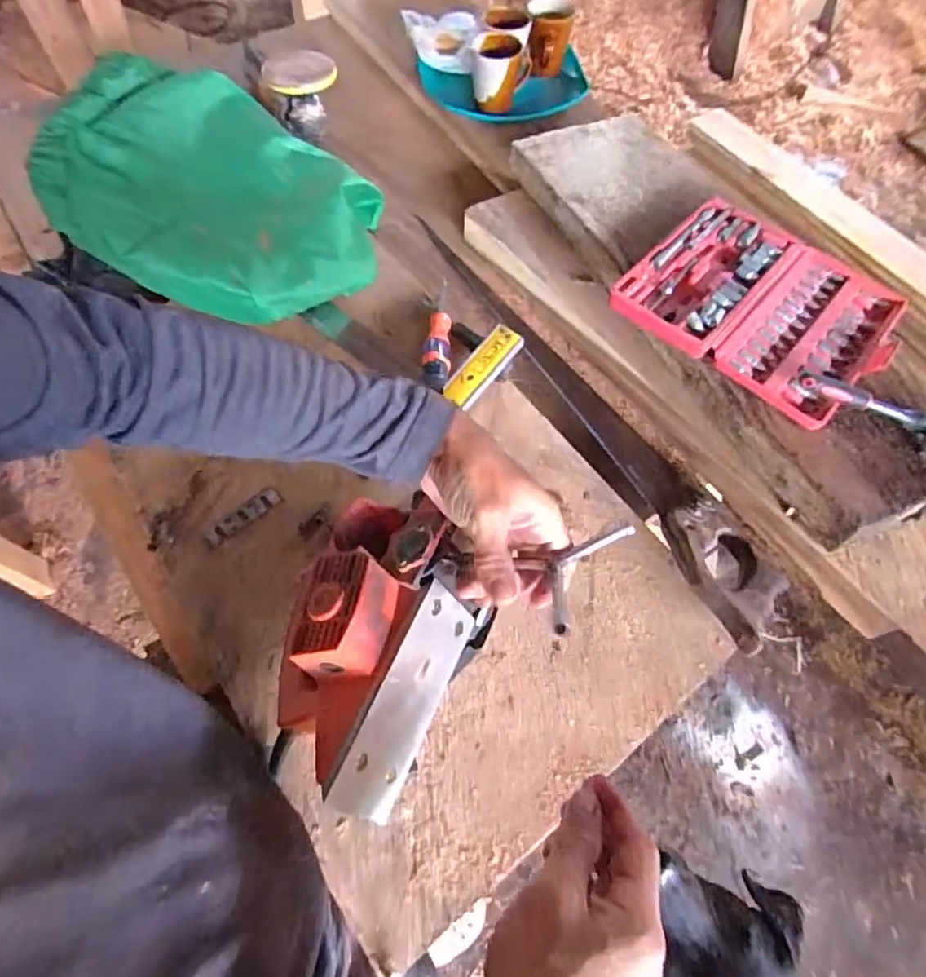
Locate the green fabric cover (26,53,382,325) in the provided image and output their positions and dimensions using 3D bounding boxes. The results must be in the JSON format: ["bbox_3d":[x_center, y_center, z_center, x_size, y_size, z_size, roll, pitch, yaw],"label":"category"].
[{"bbox_3d":[-0.291,-0.332,0.710,0.363,0.149,0.264,28,74,-10],"label":"green fabric cover"}]

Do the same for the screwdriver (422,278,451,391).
[{"bbox_3d":[-0.030,-0.173,0.657,0.031,0.027,0.150,0,63,-1],"label":"screwdriver"}]

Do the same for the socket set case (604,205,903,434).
[{"bbox_3d":[0.334,-0.210,0.641,0.260,0.027,0.231,37,68,17],"label":"socket set case"}]

